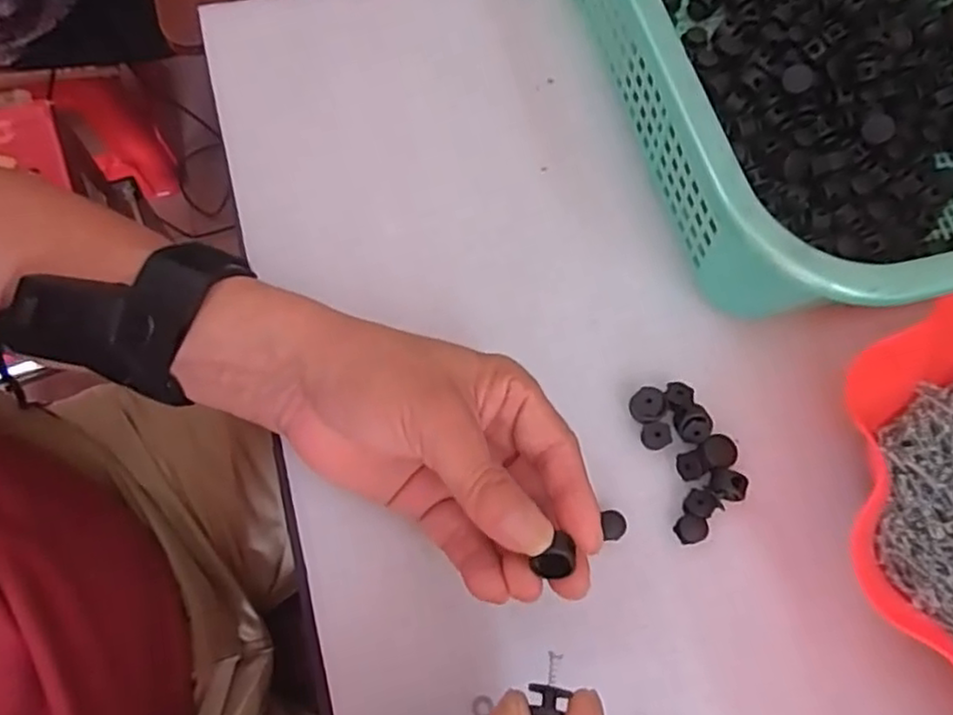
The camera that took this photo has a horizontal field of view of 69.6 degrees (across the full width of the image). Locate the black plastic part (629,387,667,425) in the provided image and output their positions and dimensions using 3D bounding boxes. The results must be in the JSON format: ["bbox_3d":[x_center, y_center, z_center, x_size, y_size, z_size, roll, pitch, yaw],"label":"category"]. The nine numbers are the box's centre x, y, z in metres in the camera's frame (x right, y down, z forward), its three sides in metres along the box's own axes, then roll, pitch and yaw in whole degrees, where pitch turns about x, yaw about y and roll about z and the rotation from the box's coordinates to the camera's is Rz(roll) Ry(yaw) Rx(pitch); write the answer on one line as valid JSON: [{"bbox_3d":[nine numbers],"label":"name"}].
[{"bbox_3d":[0.084,0.023,0.336,0.018,0.010,0.017,1,70,-3],"label":"black plastic part"}]

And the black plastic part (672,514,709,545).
[{"bbox_3d":[0.100,0.080,0.319,0.015,0.005,0.012,-11,71,-8],"label":"black plastic part"}]

